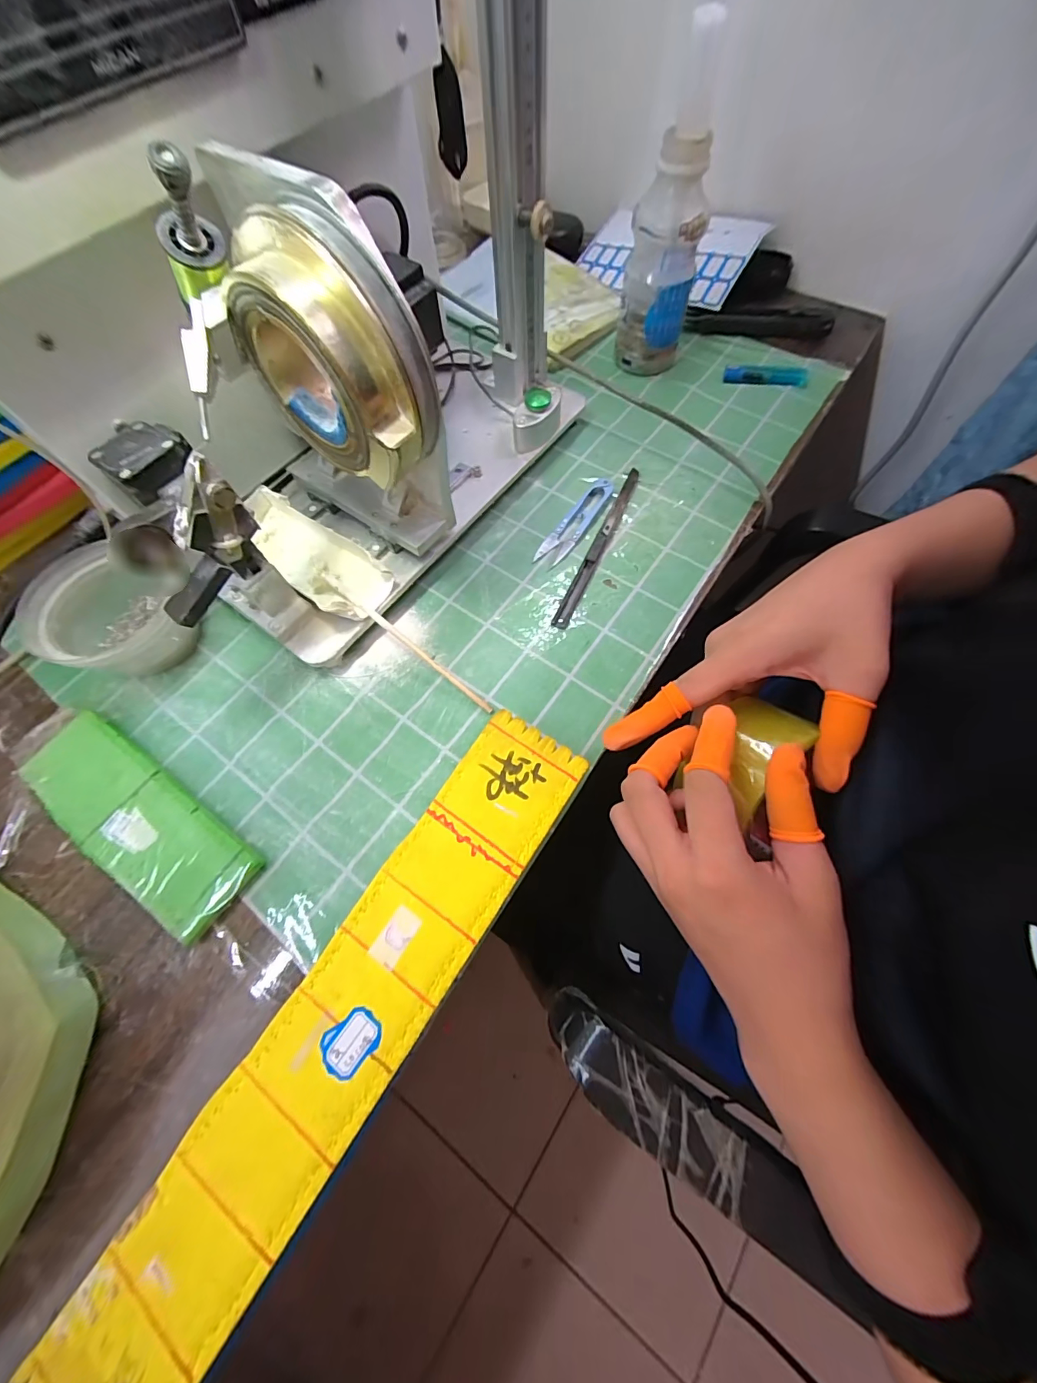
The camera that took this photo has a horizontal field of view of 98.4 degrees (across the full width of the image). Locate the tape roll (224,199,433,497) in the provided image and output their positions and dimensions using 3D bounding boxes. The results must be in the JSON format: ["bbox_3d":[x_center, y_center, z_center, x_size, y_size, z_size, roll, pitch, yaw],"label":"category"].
[{"bbox_3d":[-0.096,-0.172,0.232,0.103,0.097,0.041,31,71,14],"label":"tape roll"}]

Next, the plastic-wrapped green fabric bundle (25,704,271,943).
[{"bbox_3d":[-0.246,0.080,0.287,0.178,0.015,0.059,32,71,14],"label":"plastic-wrapped green fabric bundle"}]

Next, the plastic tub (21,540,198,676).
[{"bbox_3d":[-0.286,-0.056,0.327,0.098,0.050,0.099,34,72,15],"label":"plastic tub"}]

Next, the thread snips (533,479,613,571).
[{"bbox_3d":[0.049,-0.146,0.382,0.023,0.009,0.103,33,72,14],"label":"thread snips"}]

